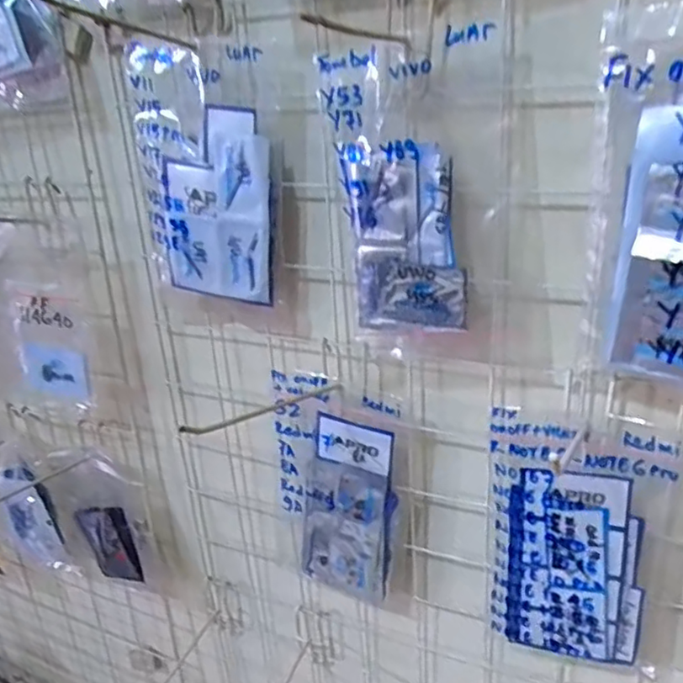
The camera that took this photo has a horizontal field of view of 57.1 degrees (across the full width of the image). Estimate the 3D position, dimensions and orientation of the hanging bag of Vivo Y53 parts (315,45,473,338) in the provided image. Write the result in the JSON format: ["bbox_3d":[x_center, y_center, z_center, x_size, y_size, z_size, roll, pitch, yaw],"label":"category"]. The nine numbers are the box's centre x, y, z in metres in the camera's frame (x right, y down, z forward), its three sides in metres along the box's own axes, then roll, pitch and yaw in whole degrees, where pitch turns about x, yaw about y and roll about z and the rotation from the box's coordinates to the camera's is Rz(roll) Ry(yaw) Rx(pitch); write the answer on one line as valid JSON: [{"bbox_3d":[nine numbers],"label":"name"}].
[{"bbox_3d":[0.037,-0.092,0.408,0.077,0.181,0.025,-3,17,25],"label":"hanging bag of Vivo Y53 parts"}]

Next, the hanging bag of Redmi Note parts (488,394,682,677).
[{"bbox_3d":[0.171,0.151,0.455,0.121,0.204,0.037,4,22,21],"label":"hanging bag of Redmi Note parts"}]

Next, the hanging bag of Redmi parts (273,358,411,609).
[{"bbox_3d":[0.003,0.127,0.524,0.113,0.210,0.033,5,22,23],"label":"hanging bag of Redmi parts"}]

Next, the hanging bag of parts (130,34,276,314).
[{"bbox_3d":[-0.104,-0.116,0.476,0.127,0.190,0.026,15,22,21],"label":"hanging bag of parts"}]

